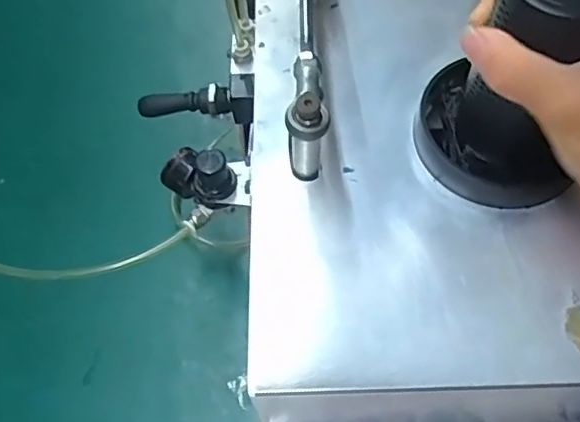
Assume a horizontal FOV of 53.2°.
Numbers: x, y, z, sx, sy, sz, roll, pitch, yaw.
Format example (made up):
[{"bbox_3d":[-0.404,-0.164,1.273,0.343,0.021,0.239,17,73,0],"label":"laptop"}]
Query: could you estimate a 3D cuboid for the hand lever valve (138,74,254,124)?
[{"bbox_3d":[-0.072,-0.084,0.451,0.094,0.024,0.025,-3,61,14],"label":"hand lever valve"}]

